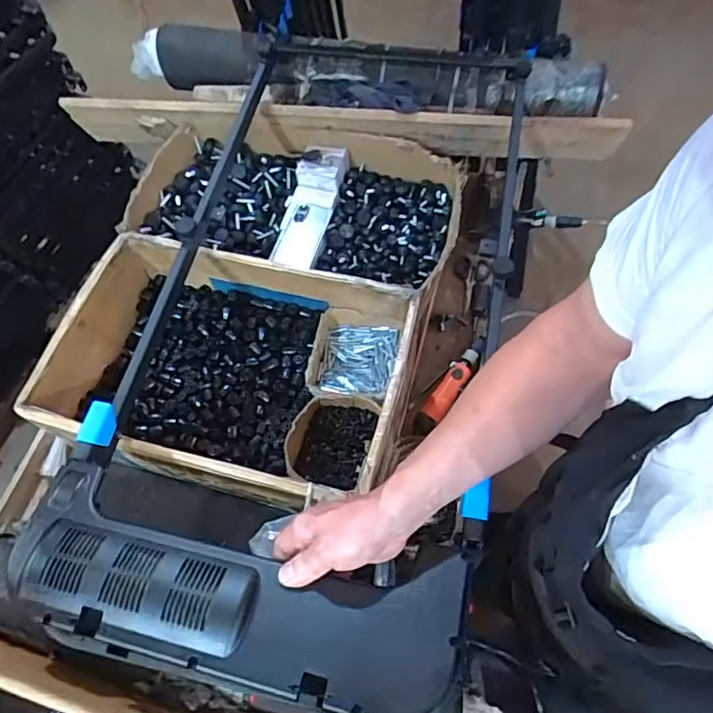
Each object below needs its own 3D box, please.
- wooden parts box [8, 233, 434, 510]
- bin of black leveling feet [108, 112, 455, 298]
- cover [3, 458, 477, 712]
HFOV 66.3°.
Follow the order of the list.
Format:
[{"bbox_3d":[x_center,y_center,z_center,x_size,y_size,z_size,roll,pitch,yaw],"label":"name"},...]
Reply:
[{"bbox_3d":[-0.188,0.025,0.863,0.518,0.161,0.348,11,65,9],"label":"wooden parts box"},{"bbox_3d":[-0.129,-0.296,1.039,0.630,0.105,0.318,13,65,10],"label":"bin of black leveling feet"},{"bbox_3d":[-0.143,0.236,0.566,0.491,0.050,0.163,9,64,10],"label":"cover"}]

